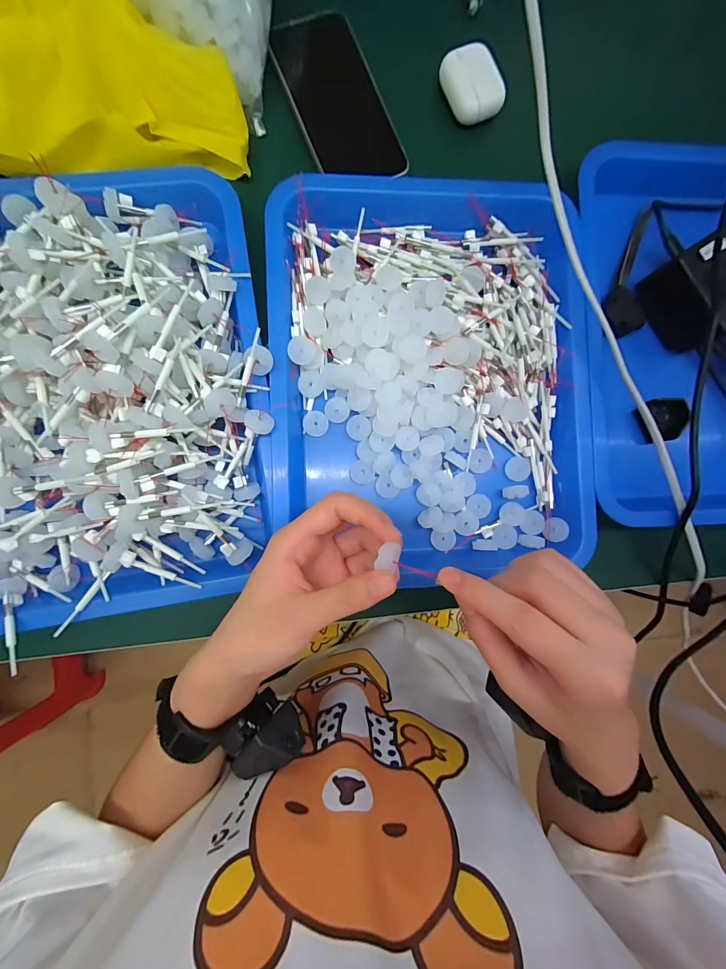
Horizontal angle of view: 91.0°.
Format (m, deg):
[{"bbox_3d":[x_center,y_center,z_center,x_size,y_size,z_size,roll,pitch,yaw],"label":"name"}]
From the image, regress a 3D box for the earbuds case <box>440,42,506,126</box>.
[{"bbox_3d":[0.095,-0.348,0.309,0.043,0.016,0.054,-21,91,-5],"label":"earbuds case"}]

